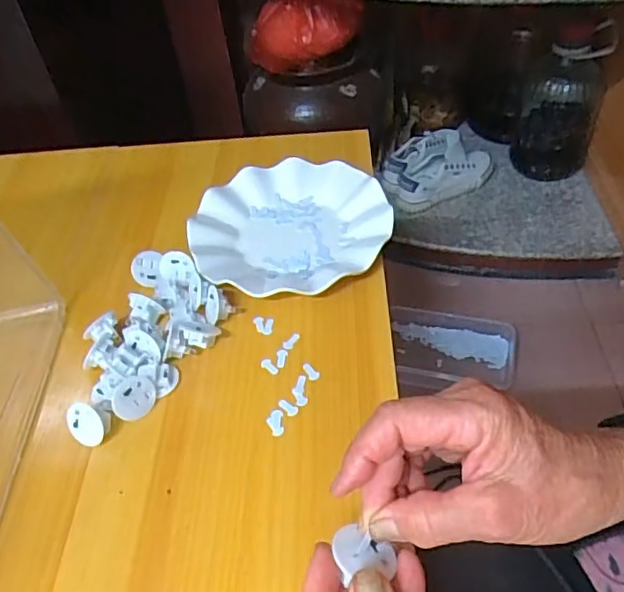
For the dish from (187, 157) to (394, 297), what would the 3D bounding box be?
[{"bbox_3d":[-0.020,-0.068,0.552,0.179,0.022,0.174,-4,47,4],"label":"dish"}]

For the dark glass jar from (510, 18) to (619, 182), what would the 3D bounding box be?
[{"bbox_3d":[0.521,-0.409,1.243,0.151,0.309,0.167,11,49,17],"label":"dark glass jar"}]

